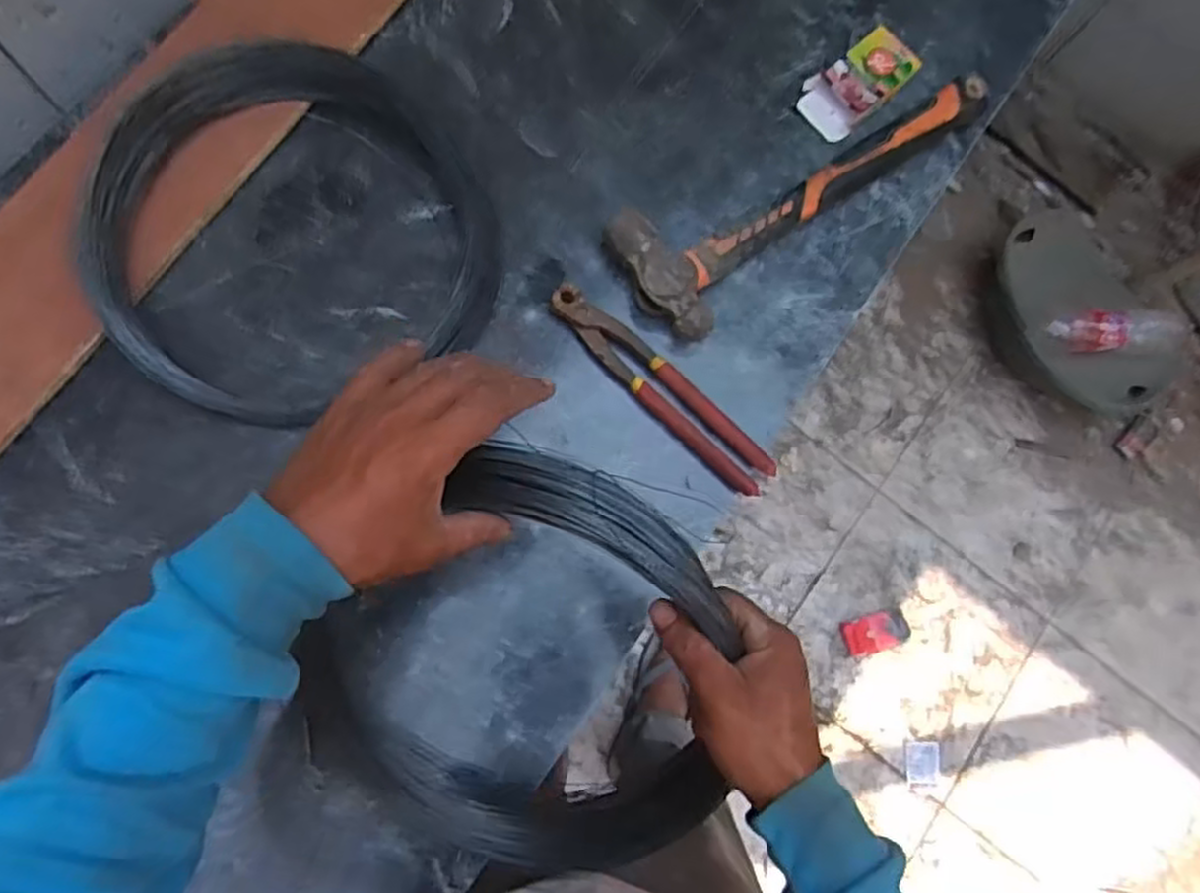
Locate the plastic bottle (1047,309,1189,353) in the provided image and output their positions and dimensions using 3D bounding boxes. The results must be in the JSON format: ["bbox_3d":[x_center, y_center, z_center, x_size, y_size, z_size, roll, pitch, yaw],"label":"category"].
[{"bbox_3d":[0.982,-0.223,1.463,0.252,0.057,0.078,-3,80,0],"label":"plastic bottle"}]

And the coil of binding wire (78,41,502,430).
[{"bbox_3d":[-0.236,-0.173,0.577,0.292,0.075,0.279,1,78,-6],"label":"coil of binding wire"}]

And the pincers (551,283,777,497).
[{"bbox_3d":[0.047,-0.048,0.604,0.218,0.016,0.036,44,77,4],"label":"pincers"}]

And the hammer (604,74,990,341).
[{"bbox_3d":[0.187,-0.201,0.630,0.353,0.043,0.115,-24,81,-11],"label":"hammer"}]

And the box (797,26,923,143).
[{"bbox_3d":[0.227,-0.320,0.674,0.109,0.016,0.058,-38,84,-12],"label":"box"}]

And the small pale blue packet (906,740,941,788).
[{"bbox_3d":[0.576,0.562,1.365,0.061,0.009,0.072,7,77,-5],"label":"small pale blue packet"}]

